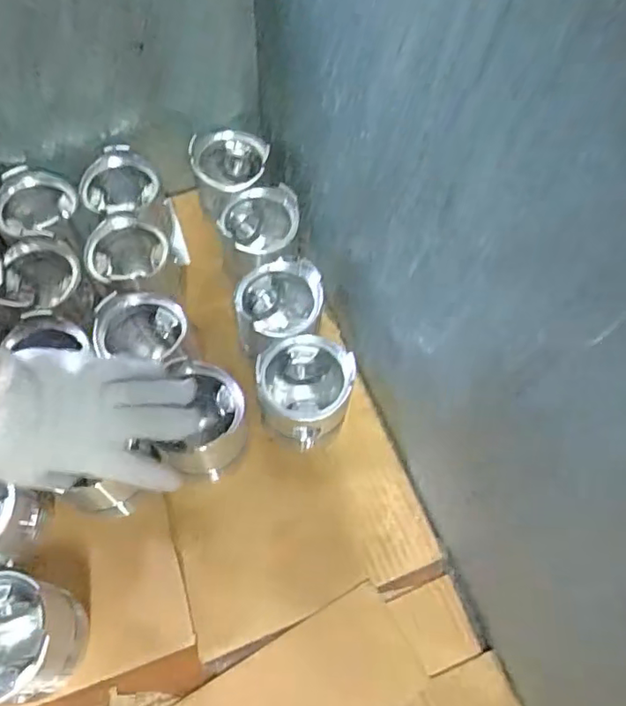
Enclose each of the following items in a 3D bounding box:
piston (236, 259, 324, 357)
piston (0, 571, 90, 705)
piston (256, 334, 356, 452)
[{"bbox_3d":[-0.034,-0.037,0.554,0.091,0.067,0.080,-26,63,-15],"label":"piston"},{"bbox_3d":[-0.222,0.212,0.416,0.075,0.099,0.079,1,59,-1],"label":"piston"},{"bbox_3d":[-0.007,0.038,0.520,0.080,0.087,0.079,1,59,-1],"label":"piston"}]

